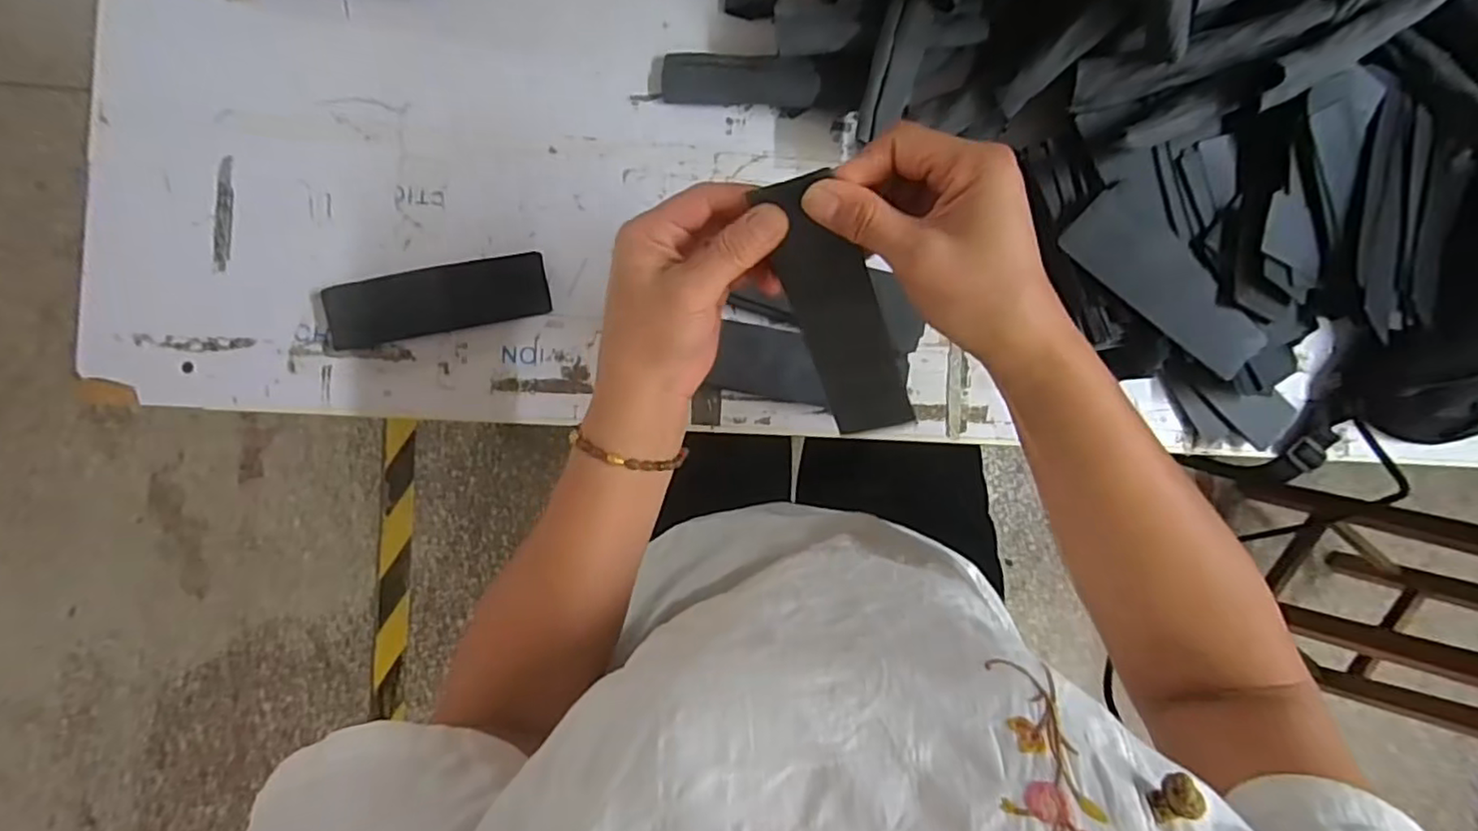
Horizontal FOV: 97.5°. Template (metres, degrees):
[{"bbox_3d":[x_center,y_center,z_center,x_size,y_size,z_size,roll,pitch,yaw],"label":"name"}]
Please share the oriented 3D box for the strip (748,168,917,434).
[{"bbox_3d":[0.051,-0.052,0.335,0.043,0.005,0.143,-12,119,24],"label":"strip"}]

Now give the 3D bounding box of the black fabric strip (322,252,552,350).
[{"bbox_3d":[-0.214,-0.082,0.463,0.150,0.008,0.046,-13,90,-4],"label":"black fabric strip"}]

